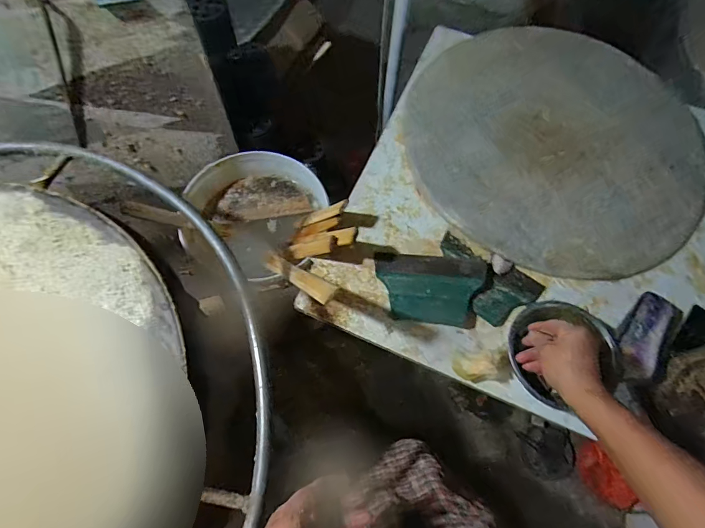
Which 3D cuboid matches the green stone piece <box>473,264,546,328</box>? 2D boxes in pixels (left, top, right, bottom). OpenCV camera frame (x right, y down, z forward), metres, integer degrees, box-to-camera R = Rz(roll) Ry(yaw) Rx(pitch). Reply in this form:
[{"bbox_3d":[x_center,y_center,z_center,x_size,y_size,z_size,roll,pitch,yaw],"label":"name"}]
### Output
[{"bbox_3d":[0.278,0.056,0.699,0.134,0.019,0.067,-34,70,-14],"label":"green stone piece"}]

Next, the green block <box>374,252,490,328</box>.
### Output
[{"bbox_3d":[0.140,0.040,0.685,0.192,0.024,0.128,4,66,2],"label":"green block"}]

